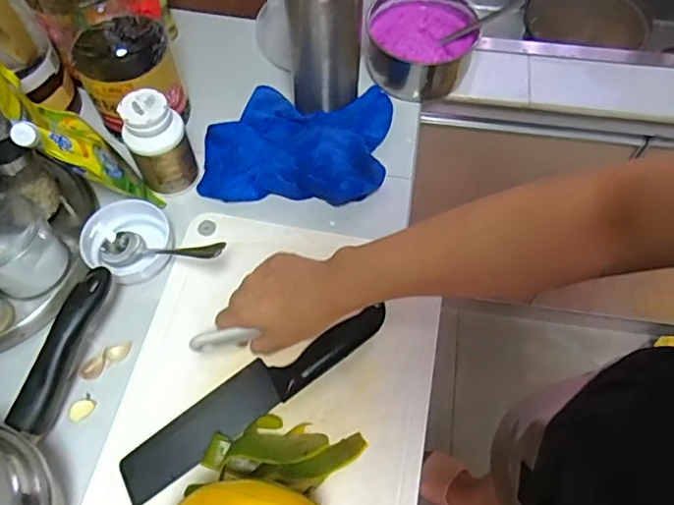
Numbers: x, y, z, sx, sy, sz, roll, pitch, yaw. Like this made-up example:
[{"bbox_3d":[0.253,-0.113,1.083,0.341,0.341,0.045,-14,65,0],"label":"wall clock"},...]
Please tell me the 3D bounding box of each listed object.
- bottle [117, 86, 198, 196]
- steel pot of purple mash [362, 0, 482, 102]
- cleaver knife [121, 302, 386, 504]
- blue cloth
[{"bbox_3d":[-0.188,-0.119,0.599,0.059,0.103,0.055,-4,61,-2],"label":"bottle"},{"bbox_3d":[0.104,-0.264,0.711,0.136,0.069,0.134,0,61,0],"label":"steel pot of purple mash"},{"bbox_3d":[-0.074,0.127,0.519,0.265,0.030,0.046,-32,66,-16],"label":"cleaver knife"},{"bbox_3d":[-0.046,-0.127,0.653,0.213,0.028,0.143,0,61,0],"label":"blue cloth"}]

